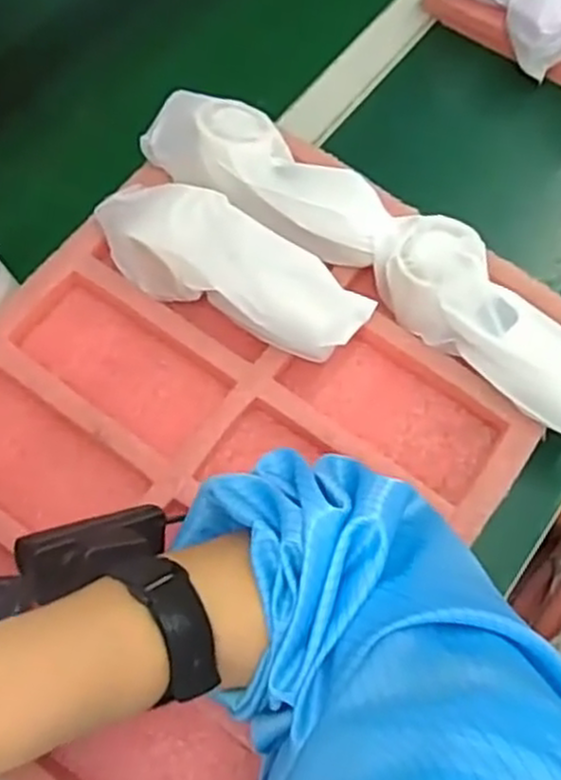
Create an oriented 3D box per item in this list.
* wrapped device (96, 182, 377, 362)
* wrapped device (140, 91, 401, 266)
[{"bbox_3d":[-0.036,-0.078,0.493,0.192,0.062,0.061,30,70,11],"label":"wrapped device"},{"bbox_3d":[-0.010,-0.145,0.508,0.178,0.040,0.063,38,72,14],"label":"wrapped device"}]

